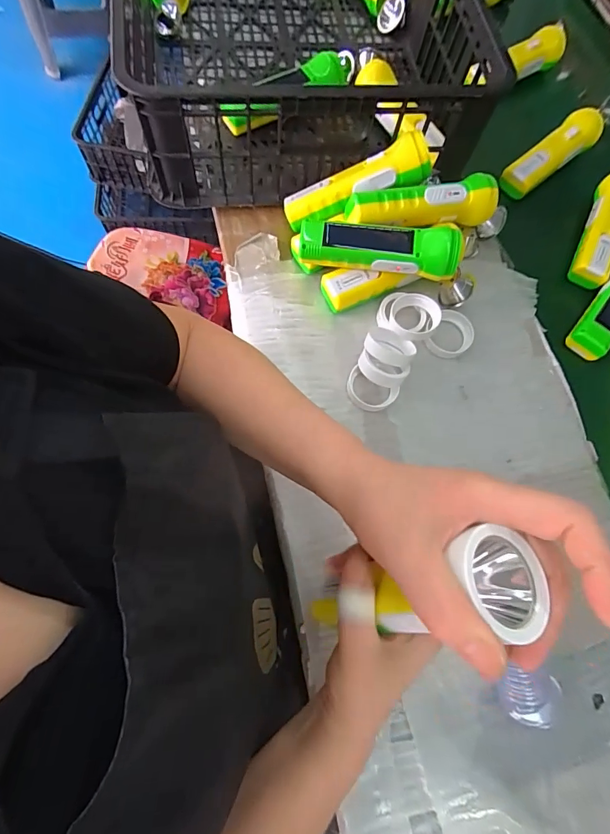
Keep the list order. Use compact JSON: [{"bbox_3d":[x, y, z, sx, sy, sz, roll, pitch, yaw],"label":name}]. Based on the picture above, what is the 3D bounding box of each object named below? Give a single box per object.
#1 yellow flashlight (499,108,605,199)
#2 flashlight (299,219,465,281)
[{"bbox_3d":[0.316,-0.337,0.528,0.136,0.041,0.046,-40,77,-10],"label":"yellow flashlight"},{"bbox_3d":[0.075,-0.178,0.427,0.163,0.046,0.046,11,71,-2],"label":"flashlight"}]

